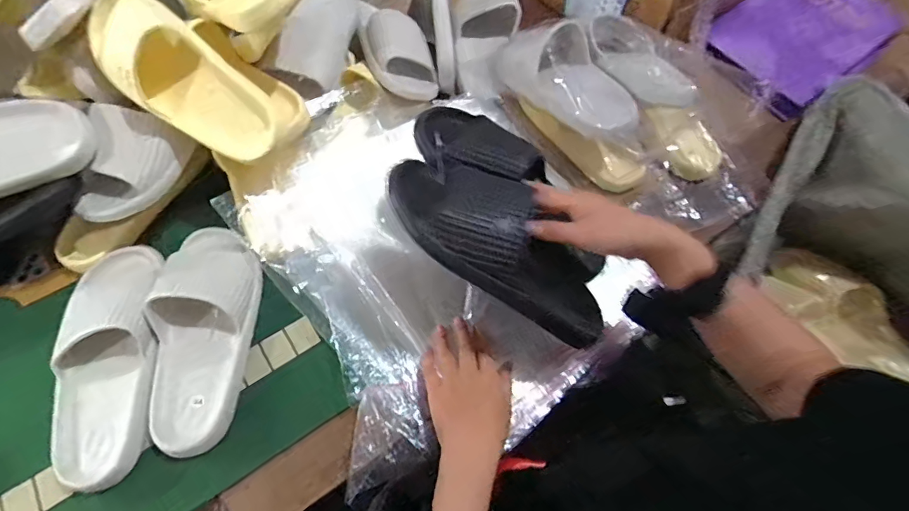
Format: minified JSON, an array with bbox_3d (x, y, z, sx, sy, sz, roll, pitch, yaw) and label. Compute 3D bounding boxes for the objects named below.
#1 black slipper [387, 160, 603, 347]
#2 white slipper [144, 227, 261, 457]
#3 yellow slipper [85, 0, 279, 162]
[{"bbox_3d":[0.053,-0.007,0.446,0.254,0.065,0.107,40,65,-7],"label":"black slipper"},{"bbox_3d":[-0.287,0.078,0.515,0.112,0.059,0.258,-4,62,-5],"label":"white slipper"},{"bbox_3d":[-0.307,-0.199,0.517,0.249,0.064,0.095,39,65,-8],"label":"yellow slipper"}]

